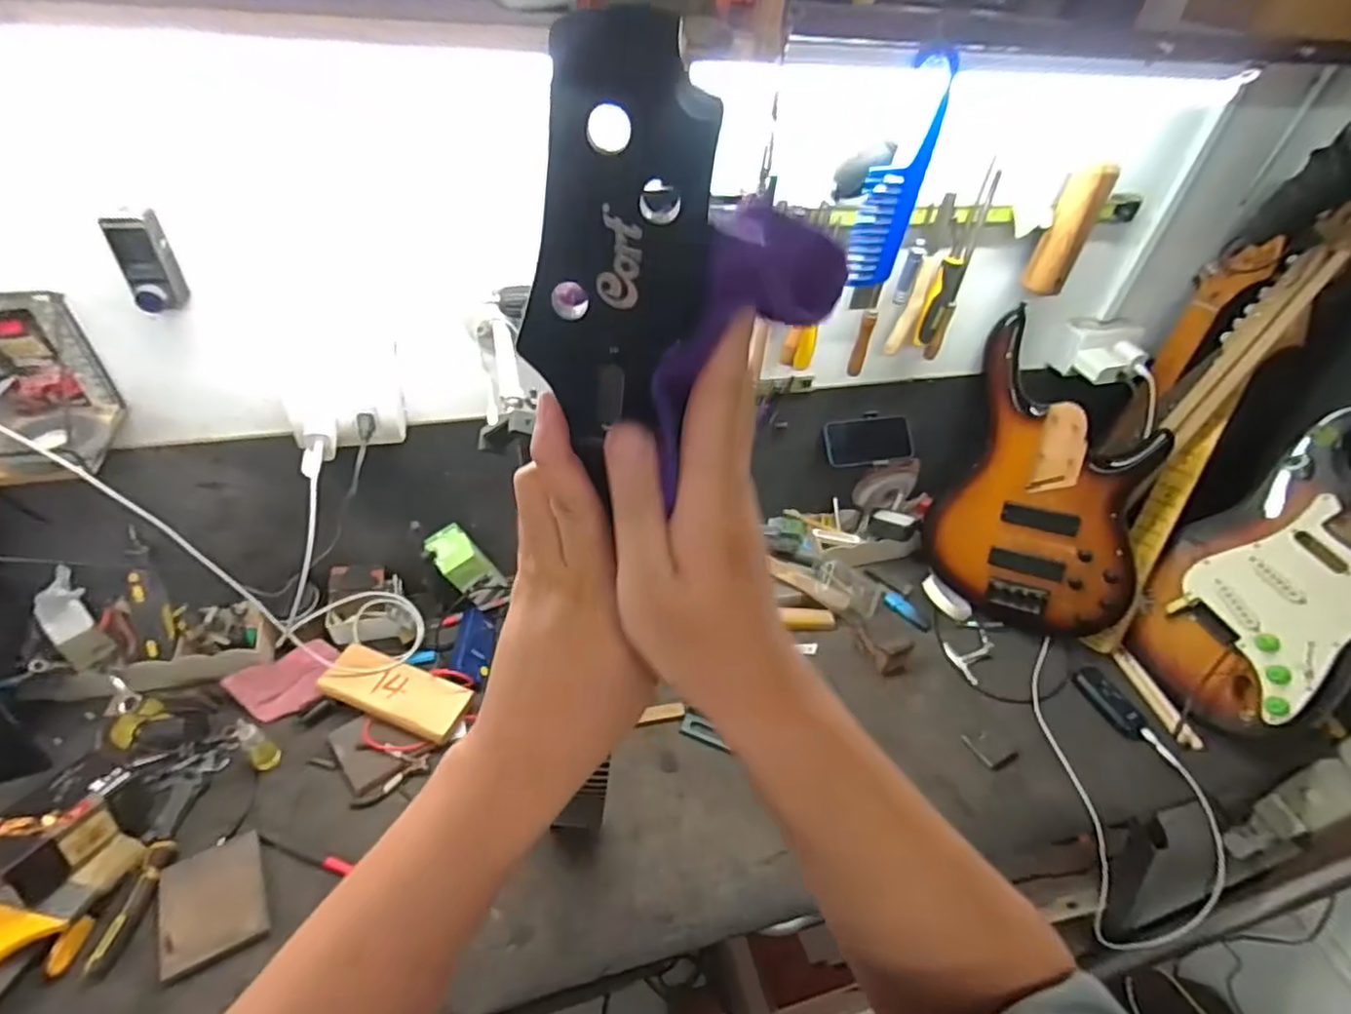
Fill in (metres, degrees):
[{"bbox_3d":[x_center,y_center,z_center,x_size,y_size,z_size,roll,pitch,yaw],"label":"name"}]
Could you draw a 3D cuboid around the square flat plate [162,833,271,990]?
[{"bbox_3d":[-0.515,0.443,0.732,0.101,0.018,0.123,-19,48,-24],"label":"square flat plate"}]

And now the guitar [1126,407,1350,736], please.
[{"bbox_3d":[0.865,0.109,0.920,0.068,0.437,0.269,12,34,-35],"label":"guitar"}]

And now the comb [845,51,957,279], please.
[{"bbox_3d":[0.218,-0.324,0.647,0.055,0.216,0.014,8,44,1],"label":"comb"}]

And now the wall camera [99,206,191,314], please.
[{"bbox_3d":[-0.524,-0.246,0.647,0.047,0.093,0.055,-22,50,-26],"label":"wall camera"}]

